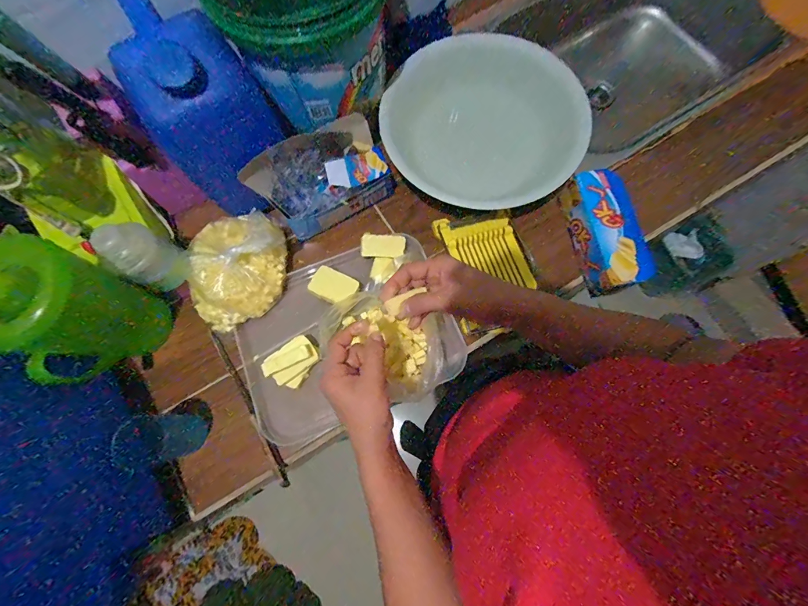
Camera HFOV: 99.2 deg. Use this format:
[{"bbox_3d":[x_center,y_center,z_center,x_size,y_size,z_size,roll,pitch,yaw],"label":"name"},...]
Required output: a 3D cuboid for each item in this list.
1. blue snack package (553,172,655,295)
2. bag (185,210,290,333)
[{"bbox_3d":[0.294,-0.109,0.510,0.085,0.054,0.172,-13,74,-1],"label":"blue snack package"},{"bbox_3d":[-0.245,-0.055,0.511,0.133,0.085,0.177,-3,74,1],"label":"bag"}]

